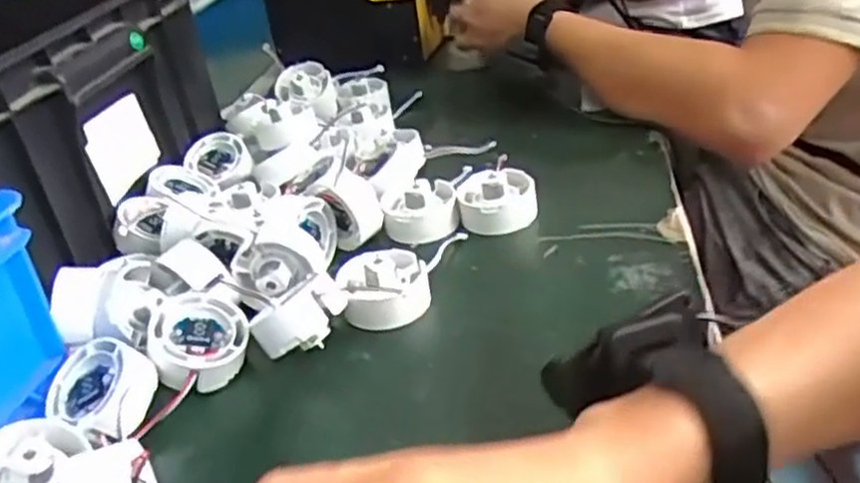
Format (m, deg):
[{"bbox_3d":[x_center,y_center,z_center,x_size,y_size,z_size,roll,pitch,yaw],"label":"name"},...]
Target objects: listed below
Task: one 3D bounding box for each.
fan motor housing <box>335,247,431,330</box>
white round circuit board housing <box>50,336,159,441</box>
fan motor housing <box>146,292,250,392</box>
[{"bbox_3d":[-0.028,0.026,0.473,0.055,0.033,0.044,-10,29,-2],"label":"fan motor housing"},{"bbox_3d":[-0.178,0.081,0.419,0.051,0.030,0.051,-12,53,16],"label":"white round circuit board housing"},{"bbox_3d":[-0.134,0.059,0.448,0.054,0.027,0.056,10,43,-9],"label":"fan motor housing"}]

